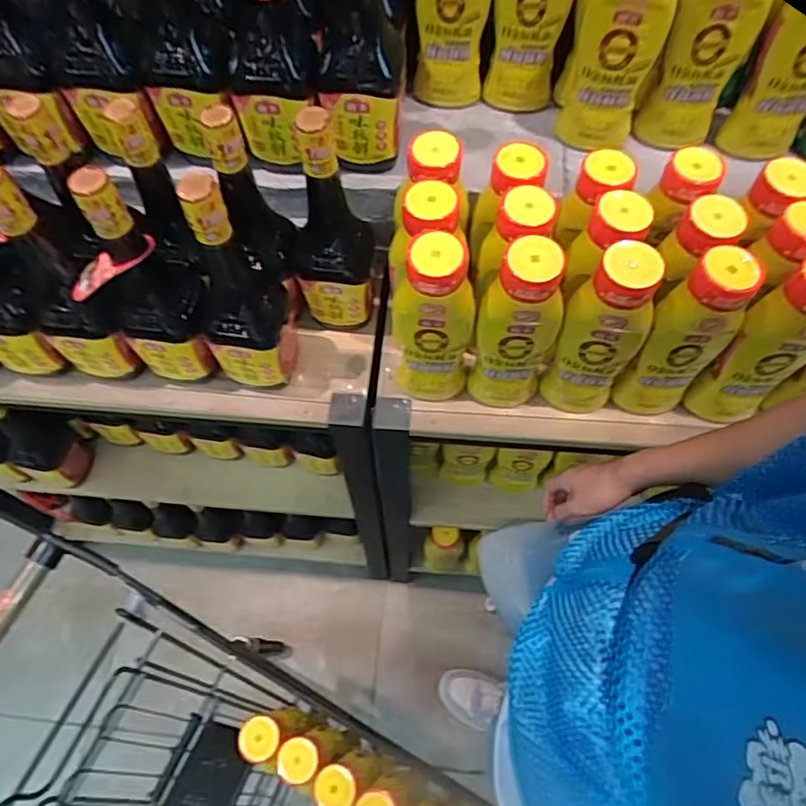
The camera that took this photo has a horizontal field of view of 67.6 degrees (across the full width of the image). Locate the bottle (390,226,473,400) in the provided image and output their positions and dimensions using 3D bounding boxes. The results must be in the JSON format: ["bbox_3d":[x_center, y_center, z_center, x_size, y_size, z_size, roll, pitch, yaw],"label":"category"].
[{"bbox_3d":[0.030,-0.078,0.607,0.065,0.210,0.056,-21,64,-10],"label":"bottle"}]

